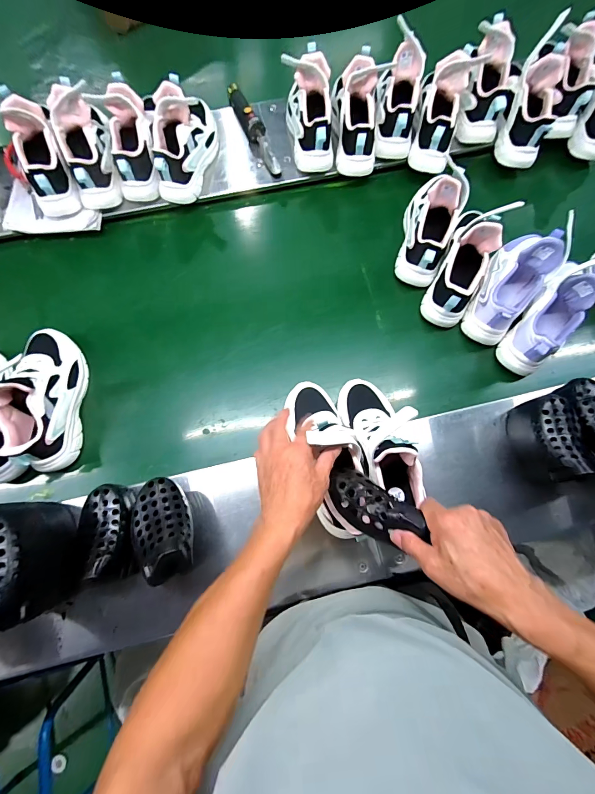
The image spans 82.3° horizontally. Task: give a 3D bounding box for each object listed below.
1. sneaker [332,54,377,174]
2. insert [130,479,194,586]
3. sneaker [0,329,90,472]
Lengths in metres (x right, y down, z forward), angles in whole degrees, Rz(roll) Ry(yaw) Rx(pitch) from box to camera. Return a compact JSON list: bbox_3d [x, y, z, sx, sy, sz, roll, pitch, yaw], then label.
[{"bbox_3d":[0.128,-0.567,0.688,0.094,0.132,0.154,0,78,-1],"label":"sneaker"},{"bbox_3d":[-0.188,0.176,0.456,0.083,0.059,0.130,-24,76,-7],"label":"insert"},{"bbox_3d":[-0.445,-0.007,0.585,0.091,0.143,0.256,-7,76,-1],"label":"sneaker"}]

